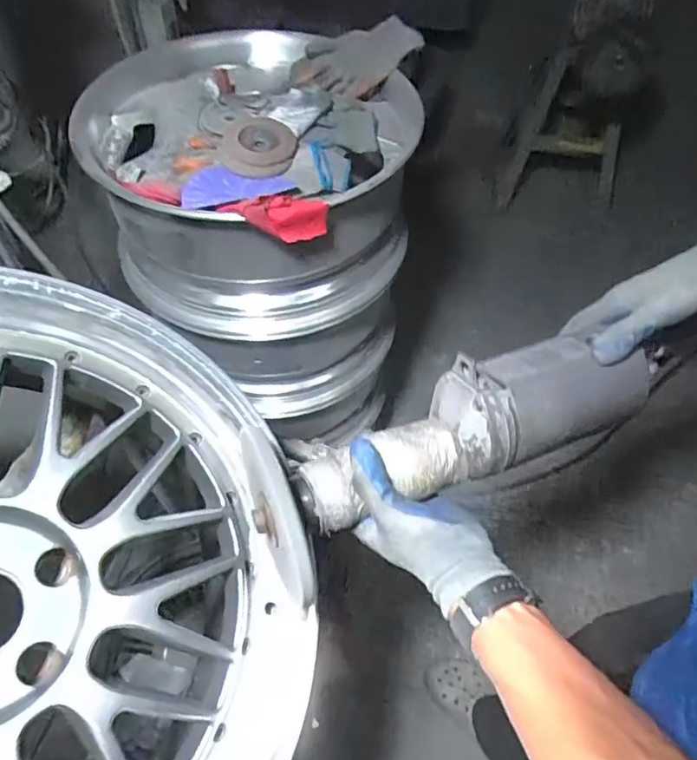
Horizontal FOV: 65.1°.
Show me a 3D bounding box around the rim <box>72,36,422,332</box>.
[{"bbox_3d":[-0.155,-0.312,0.878,0.461,0.254,0.436,0,55,-1],"label":"rim"}]

